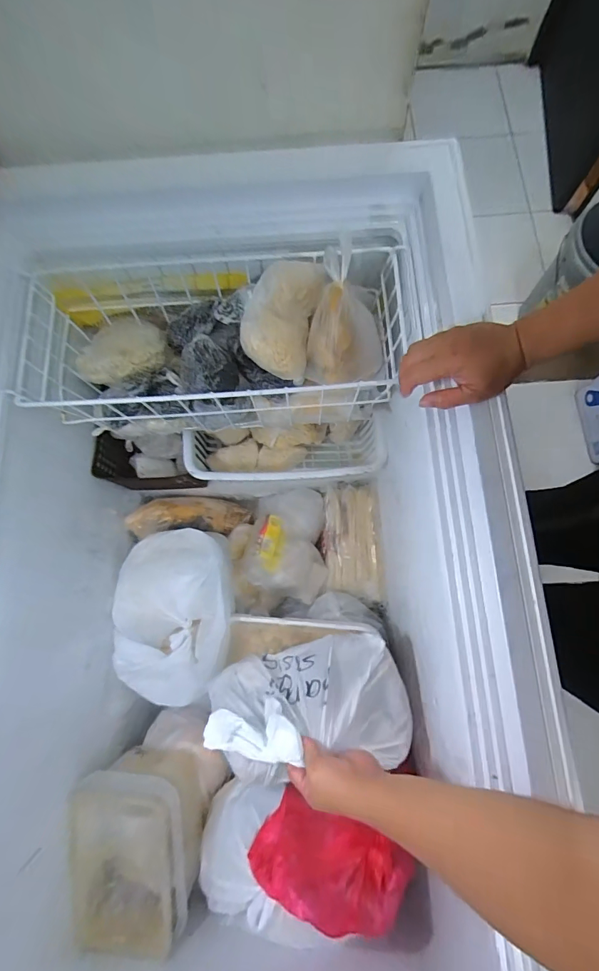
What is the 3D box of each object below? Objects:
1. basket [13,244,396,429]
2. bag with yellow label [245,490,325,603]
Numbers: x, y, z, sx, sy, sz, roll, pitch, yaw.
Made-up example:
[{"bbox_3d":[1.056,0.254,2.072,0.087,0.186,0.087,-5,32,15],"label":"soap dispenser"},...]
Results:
[{"bbox_3d":[-0.114,-0.210,0.626,0.525,0.167,0.226,-4,75,0],"label":"basket"},{"bbox_3d":[-0.028,0.120,0.872,0.167,0.098,0.233,4,76,2],"label":"bag with yellow label"}]

